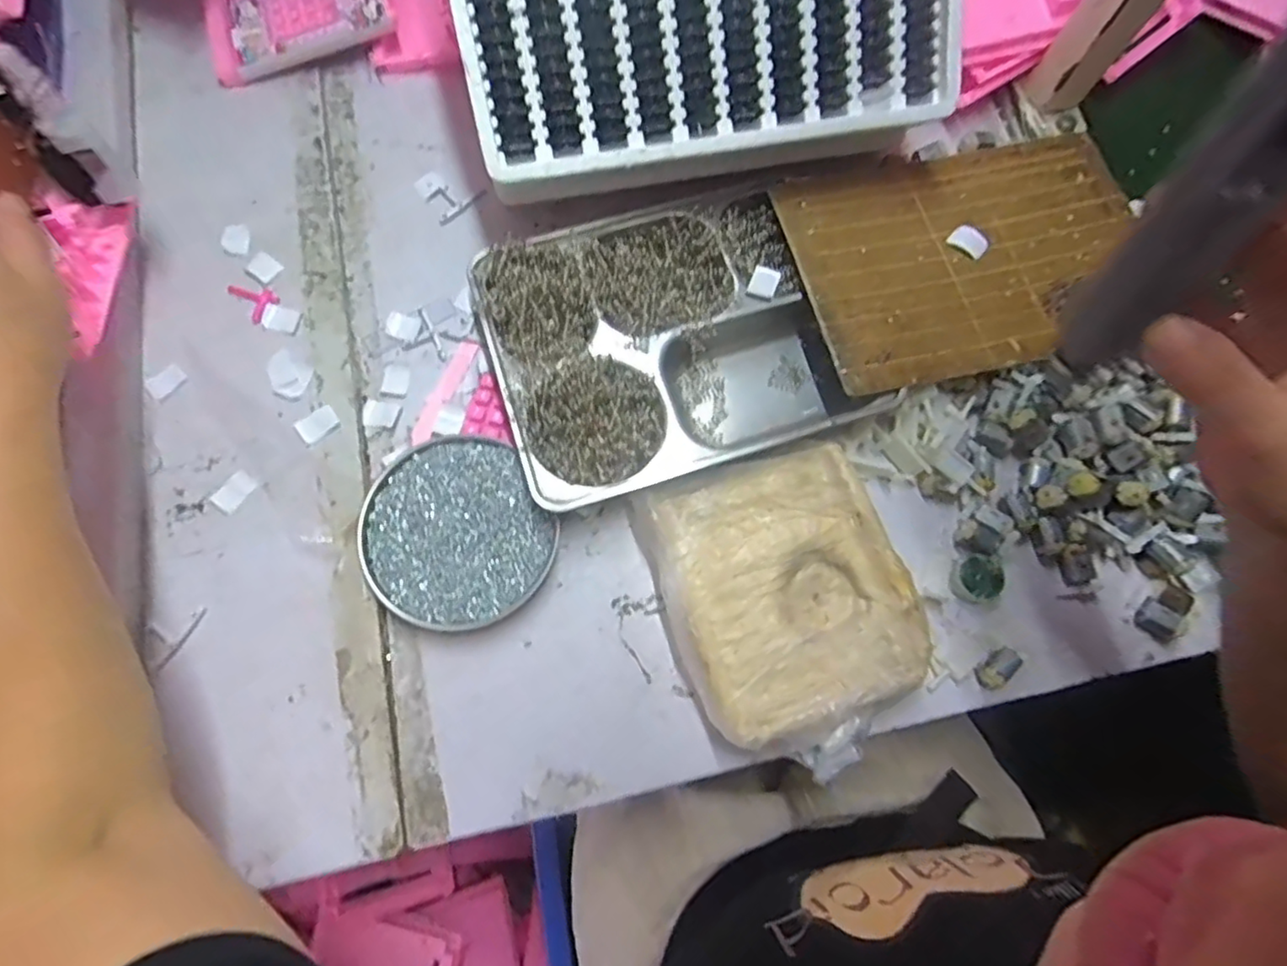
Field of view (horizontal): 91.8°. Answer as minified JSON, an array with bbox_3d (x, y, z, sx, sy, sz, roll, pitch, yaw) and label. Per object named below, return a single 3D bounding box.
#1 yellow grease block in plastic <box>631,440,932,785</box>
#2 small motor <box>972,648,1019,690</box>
[{"bbox_3d":[0.098,0.084,0.435,0.162,0.043,0.206,-17,76,-6],"label":"yellow grease block in plastic"},{"bbox_3d":[0.247,0.128,0.434,0.017,0.014,0.031,42,78,9],"label":"small motor"}]

